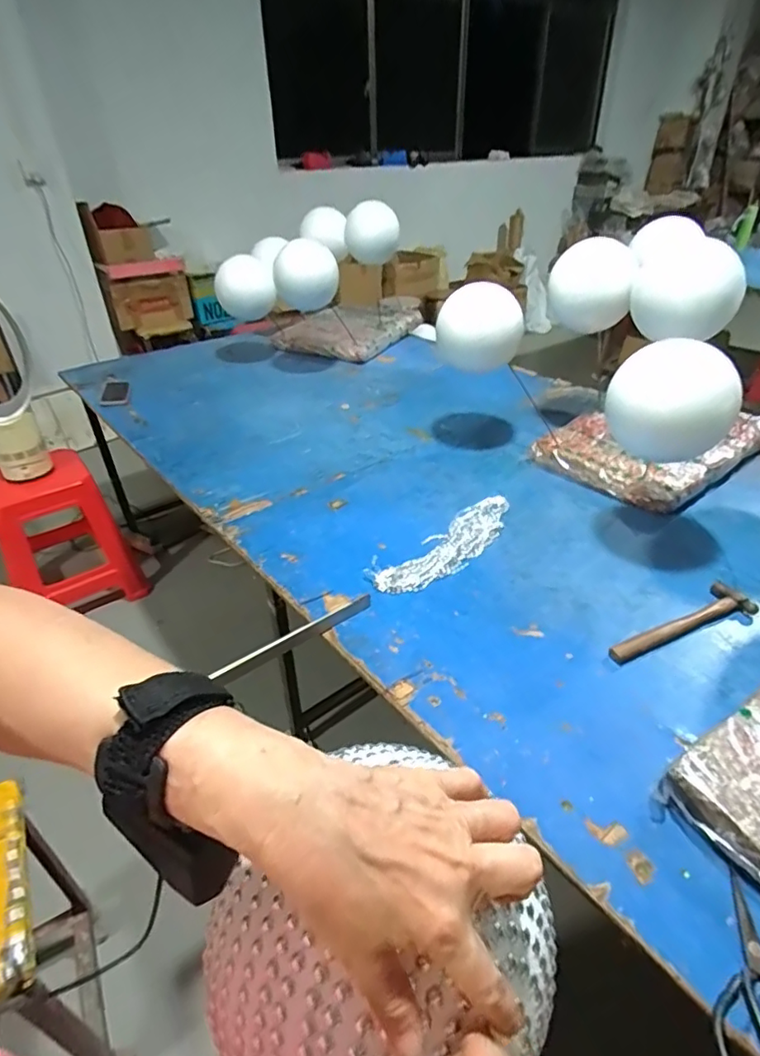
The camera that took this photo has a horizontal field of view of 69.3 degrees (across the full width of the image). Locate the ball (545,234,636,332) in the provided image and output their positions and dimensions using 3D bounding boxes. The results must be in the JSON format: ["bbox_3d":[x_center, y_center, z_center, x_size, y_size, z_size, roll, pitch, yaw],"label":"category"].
[{"bbox_3d":[0.459,-0.529,1.199,0.168,0.175,0.169,13,36,18],"label":"ball"}]

